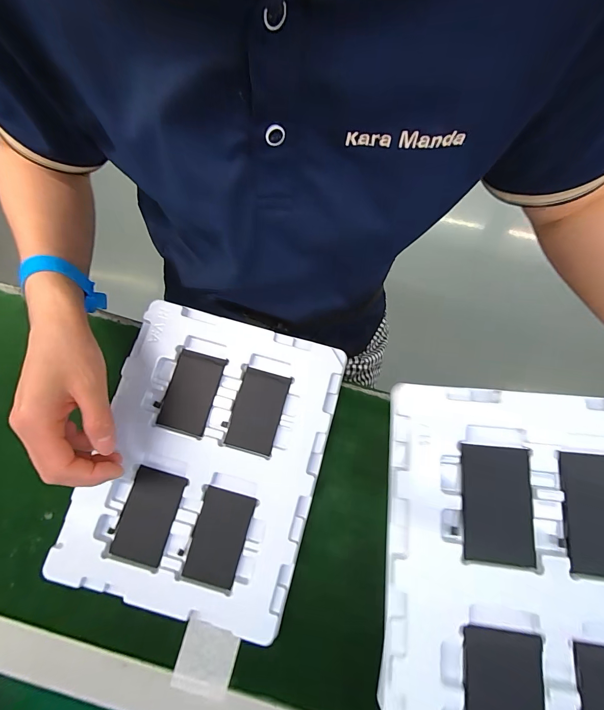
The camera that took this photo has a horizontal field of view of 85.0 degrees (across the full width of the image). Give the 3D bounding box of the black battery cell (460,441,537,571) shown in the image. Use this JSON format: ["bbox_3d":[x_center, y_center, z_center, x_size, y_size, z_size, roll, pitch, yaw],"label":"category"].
[{"bbox_3d":[0.145,0.109,0.244,0.047,0.005,0.079,5,77,0],"label":"black battery cell"}]

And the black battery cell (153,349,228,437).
[{"bbox_3d":[-0.115,0.037,0.339,0.051,0.005,0.079,14,78,2],"label":"black battery cell"}]

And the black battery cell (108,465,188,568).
[{"bbox_3d":[-0.147,0.153,0.316,0.051,0.007,0.079,15,78,3],"label":"black battery cell"}]

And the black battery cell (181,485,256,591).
[{"bbox_3d":[-0.079,0.171,0.312,0.049,0.004,0.081,14,78,2],"label":"black battery cell"}]

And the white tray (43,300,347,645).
[{"bbox_3d":[-0.093,0.098,0.324,0.212,0.016,0.271,15,80,3],"label":"white tray"}]

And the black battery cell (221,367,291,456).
[{"bbox_3d":[-0.046,0.056,0.338,0.050,0.005,0.080,14,78,2],"label":"black battery cell"}]

